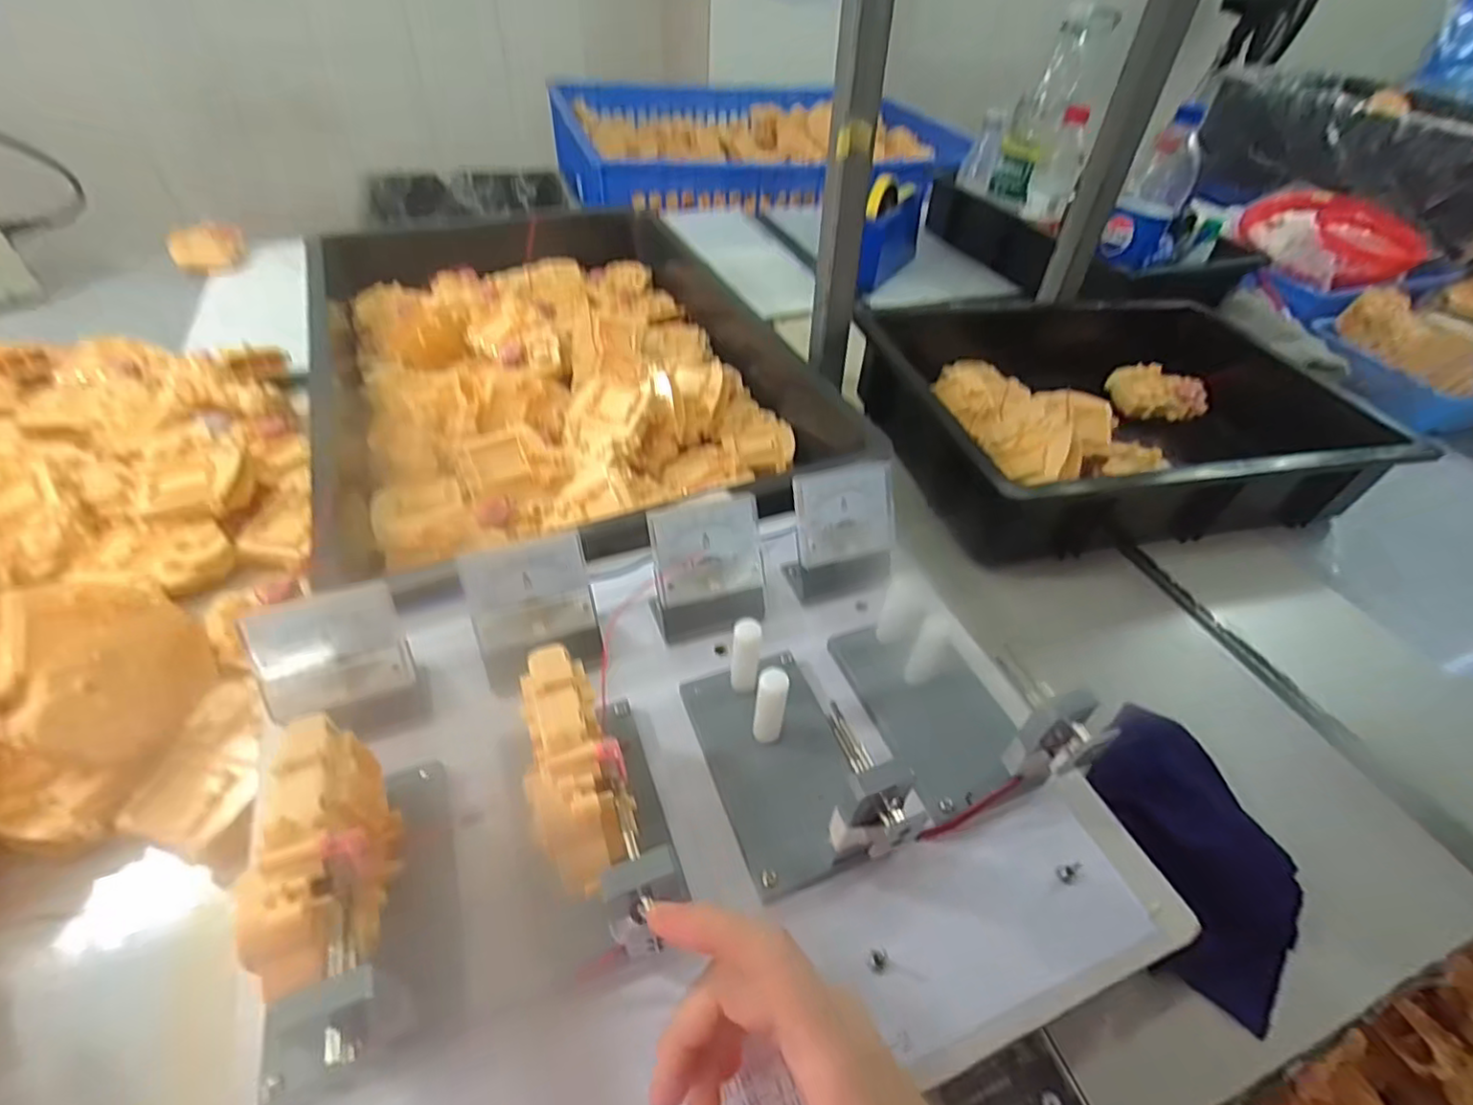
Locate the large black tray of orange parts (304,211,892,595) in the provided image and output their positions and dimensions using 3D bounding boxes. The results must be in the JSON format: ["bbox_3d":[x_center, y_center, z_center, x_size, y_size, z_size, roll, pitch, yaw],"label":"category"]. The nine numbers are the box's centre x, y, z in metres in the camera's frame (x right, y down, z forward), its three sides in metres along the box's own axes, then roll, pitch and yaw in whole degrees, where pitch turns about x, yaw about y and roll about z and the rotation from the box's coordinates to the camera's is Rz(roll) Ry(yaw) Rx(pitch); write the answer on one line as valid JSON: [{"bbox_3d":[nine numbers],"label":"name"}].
[{"bbox_3d":[-0.183,-0.224,0.672,0.436,0.067,0.548,-15,49,-19],"label":"large black tray of orange parts"}]

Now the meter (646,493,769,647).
[{"bbox_3d":[-0.017,0.012,0.386,0.068,0.072,0.050,-13,48,-17],"label":"meter"}]

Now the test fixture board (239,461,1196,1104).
[{"bbox_3d":[-0.020,0.102,0.301,0.380,0.088,0.283,-14,51,-18],"label":"test fixture board"}]

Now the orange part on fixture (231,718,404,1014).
[{"bbox_3d":[-0.158,0.123,0.256,0.035,0.080,0.097,-15,49,-19],"label":"orange part on fixture"}]

